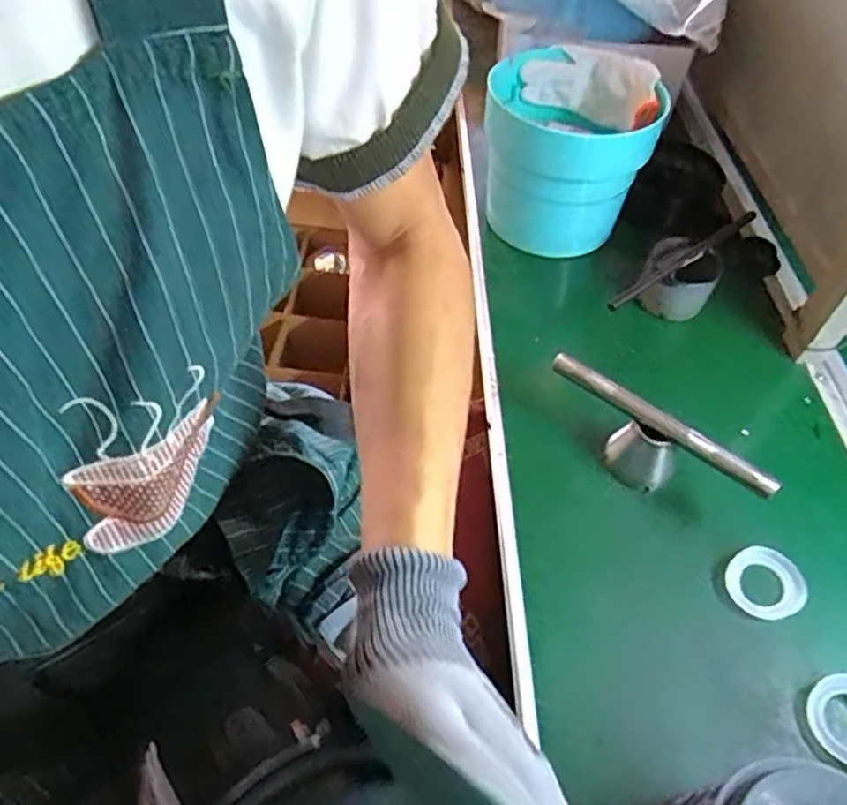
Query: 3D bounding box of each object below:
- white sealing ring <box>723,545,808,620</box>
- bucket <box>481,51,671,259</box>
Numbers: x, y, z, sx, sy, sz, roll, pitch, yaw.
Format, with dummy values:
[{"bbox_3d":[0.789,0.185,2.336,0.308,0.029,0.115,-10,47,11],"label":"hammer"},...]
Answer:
[{"bbox_3d":[0.273,0.141,0.520,0.063,0.011,0.056,-24,58,-22],"label":"white sealing ring"},{"bbox_3d":[0.162,-0.291,0.753,0.186,0.150,0.185,23,54,12],"label":"bucket"}]

